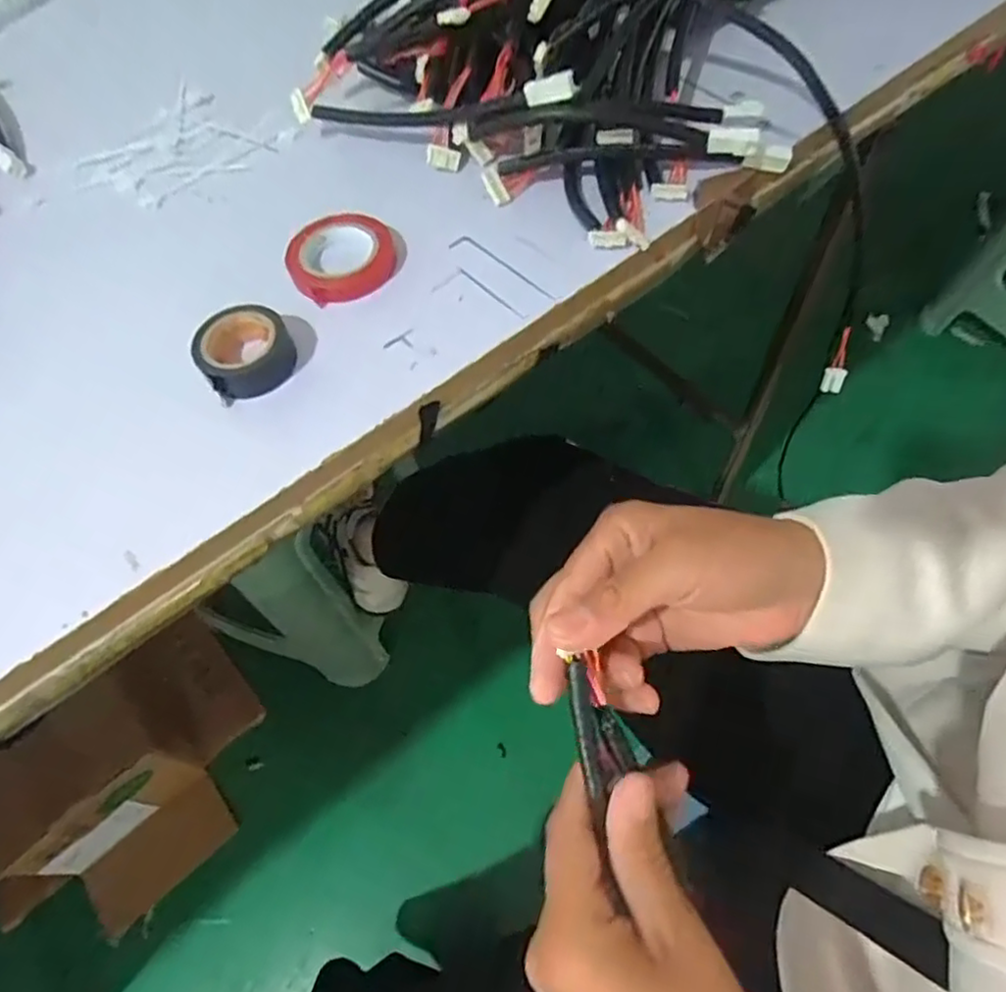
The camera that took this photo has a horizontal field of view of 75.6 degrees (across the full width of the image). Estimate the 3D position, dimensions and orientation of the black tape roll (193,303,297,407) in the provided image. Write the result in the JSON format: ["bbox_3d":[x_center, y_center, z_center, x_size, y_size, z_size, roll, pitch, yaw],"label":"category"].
[{"bbox_3d":[-0.129,-0.072,0.325,0.043,0.019,0.043,-2,61,3],"label":"black tape roll"}]

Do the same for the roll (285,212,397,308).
[{"bbox_3d":[-0.089,-0.131,0.358,0.054,0.017,0.059,-2,61,3],"label":"roll"}]

